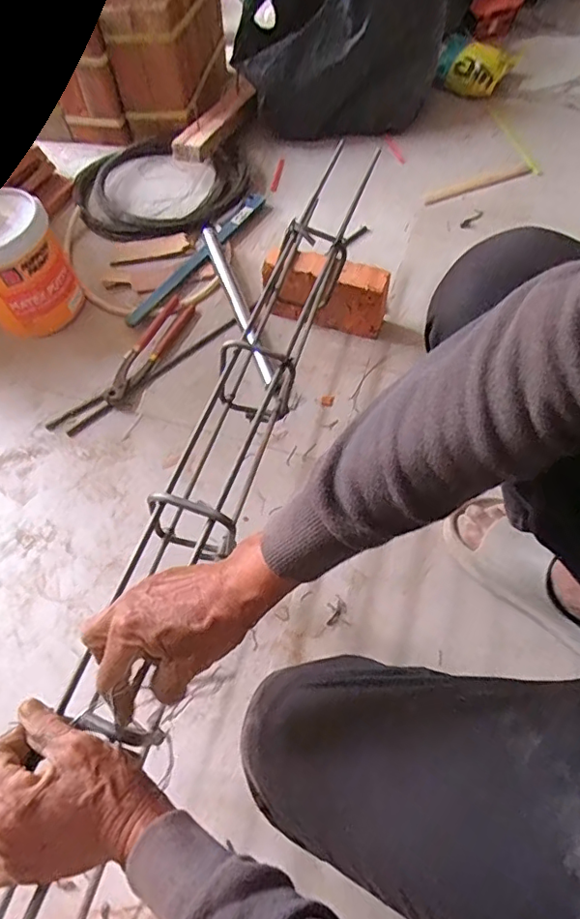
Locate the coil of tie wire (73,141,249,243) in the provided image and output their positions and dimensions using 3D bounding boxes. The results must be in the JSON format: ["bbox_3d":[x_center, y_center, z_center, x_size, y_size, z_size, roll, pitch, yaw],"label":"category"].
[{"bbox_3d":[-0.259,-0.535,1.059,0.306,0.037,0.292,-1,59,1],"label":"coil of tie wire"}]

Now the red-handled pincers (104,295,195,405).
[{"bbox_3d":[-0.223,-0.176,0.852,0.044,0.023,0.221,23,62,14],"label":"red-handled pincers"}]

